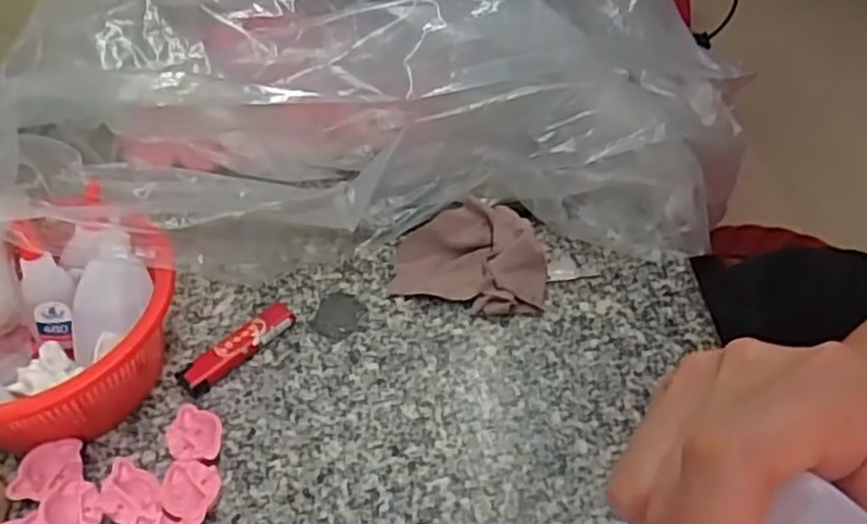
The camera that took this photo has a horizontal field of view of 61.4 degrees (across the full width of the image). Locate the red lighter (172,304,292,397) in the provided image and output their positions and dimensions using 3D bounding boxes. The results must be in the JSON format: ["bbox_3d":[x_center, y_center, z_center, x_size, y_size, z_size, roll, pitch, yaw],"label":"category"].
[{"bbox_3d":[-0.116,0.050,0.435,0.019,0.012,0.076,33,54,29],"label":"red lighter"}]

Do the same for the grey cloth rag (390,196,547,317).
[{"bbox_3d":[0.025,-0.004,0.473,0.095,0.016,0.074,5,68,13],"label":"grey cloth rag"}]

